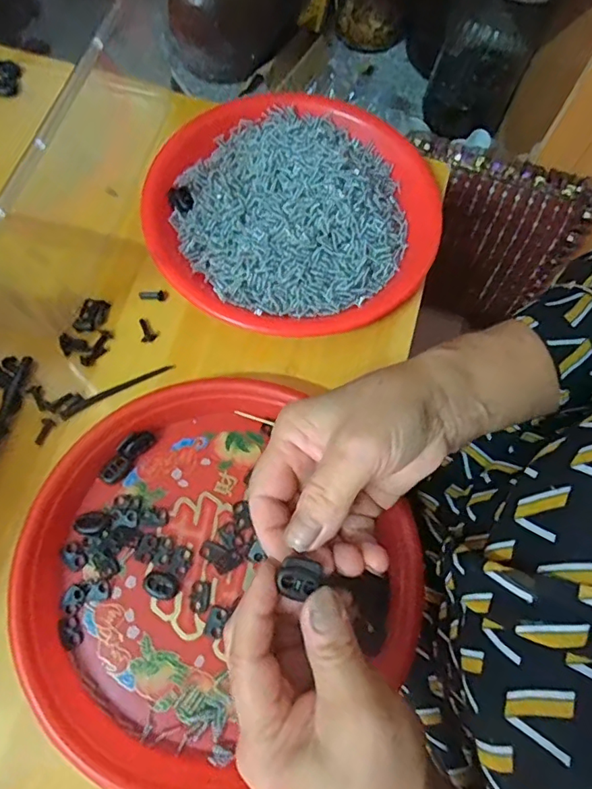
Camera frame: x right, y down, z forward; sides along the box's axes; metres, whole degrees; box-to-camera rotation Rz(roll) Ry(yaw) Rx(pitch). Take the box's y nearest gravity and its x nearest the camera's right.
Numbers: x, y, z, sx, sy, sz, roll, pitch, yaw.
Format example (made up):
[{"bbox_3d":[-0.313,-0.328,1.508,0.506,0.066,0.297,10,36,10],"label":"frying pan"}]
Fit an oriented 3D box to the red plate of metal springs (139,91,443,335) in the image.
[{"bbox_3d":[-0.003,-0.149,0.409,0.222,0.023,0.217,1,70,-2],"label":"red plate of metal springs"}]

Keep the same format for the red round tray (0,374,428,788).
[{"bbox_3d":[-0.055,0.108,0.319,0.219,0.026,0.225,1,70,-2],"label":"red round tray"}]

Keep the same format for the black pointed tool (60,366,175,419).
[{"bbox_3d":[-0.127,-0.004,0.371,0.083,0.004,0.007,-27,73,-12],"label":"black pointed tool"}]

